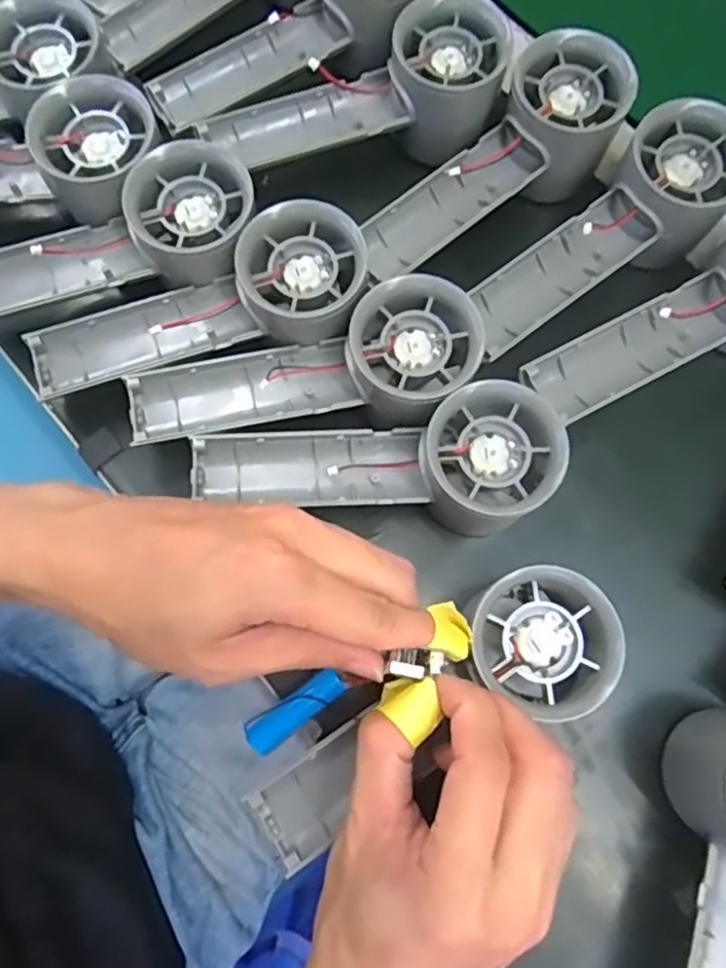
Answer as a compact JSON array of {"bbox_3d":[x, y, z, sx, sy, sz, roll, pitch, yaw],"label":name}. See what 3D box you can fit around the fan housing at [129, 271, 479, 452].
[{"bbox_3d":[-0.025,-0.045,0.289,0.157,0.030,0.055,-16,77,-5],"label":"fan housing"}]

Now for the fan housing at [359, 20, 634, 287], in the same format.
[{"bbox_3d":[0.063,-0.156,0.332,0.146,0.047,0.051,-37,79,4],"label":"fan housing"}]

